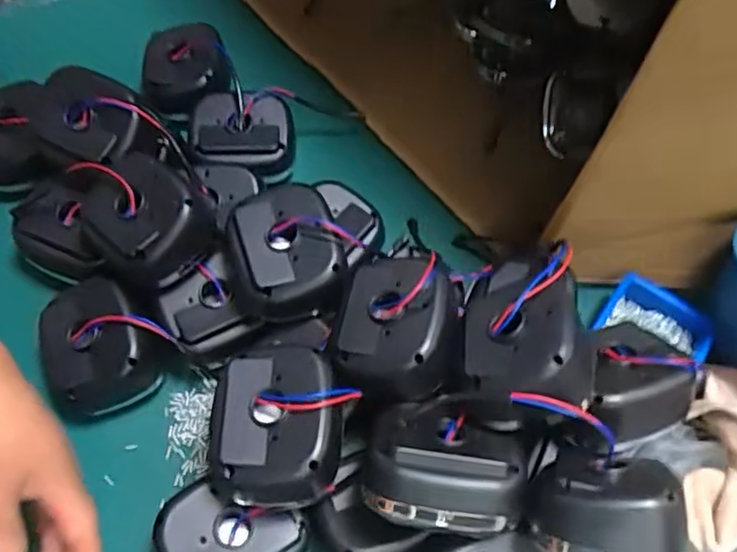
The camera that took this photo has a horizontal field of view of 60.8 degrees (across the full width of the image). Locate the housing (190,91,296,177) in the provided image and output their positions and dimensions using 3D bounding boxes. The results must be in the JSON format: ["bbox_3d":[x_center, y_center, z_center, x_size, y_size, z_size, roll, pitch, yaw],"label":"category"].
[{"bbox_3d":[-0.140,-0.157,0.697,0.114,0.038,0.093,-1,60,-4],"label":"housing"}]

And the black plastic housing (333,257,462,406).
[{"bbox_3d":[0.017,0.038,0.515,0.107,0.054,0.120,-6,52,21],"label":"black plastic housing"}]

